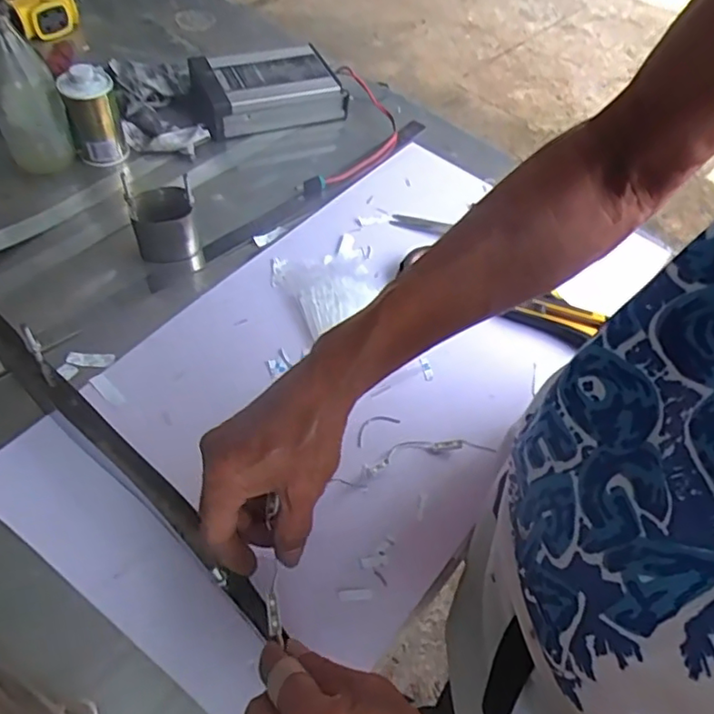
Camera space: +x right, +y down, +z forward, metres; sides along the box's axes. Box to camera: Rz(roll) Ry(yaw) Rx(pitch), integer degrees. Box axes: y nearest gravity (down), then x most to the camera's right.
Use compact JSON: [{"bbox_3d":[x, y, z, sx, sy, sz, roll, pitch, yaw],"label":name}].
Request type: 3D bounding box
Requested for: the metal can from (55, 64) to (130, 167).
[{"bbox_3d":[-0.299,-0.278,0.676,0.055,0.089,0.047,-13,55,-14],"label":"metal can"}]

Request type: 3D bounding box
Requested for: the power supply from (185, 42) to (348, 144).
[{"bbox_3d":[-0.126,-0.349,0.770,0.187,0.047,0.128,-19,56,-18],"label":"power supply"}]

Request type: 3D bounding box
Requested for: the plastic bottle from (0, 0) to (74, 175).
[{"bbox_3d":[-0.352,-0.279,0.625,0.050,0.161,0.060,28,57,16],"label":"plastic bottle"}]

